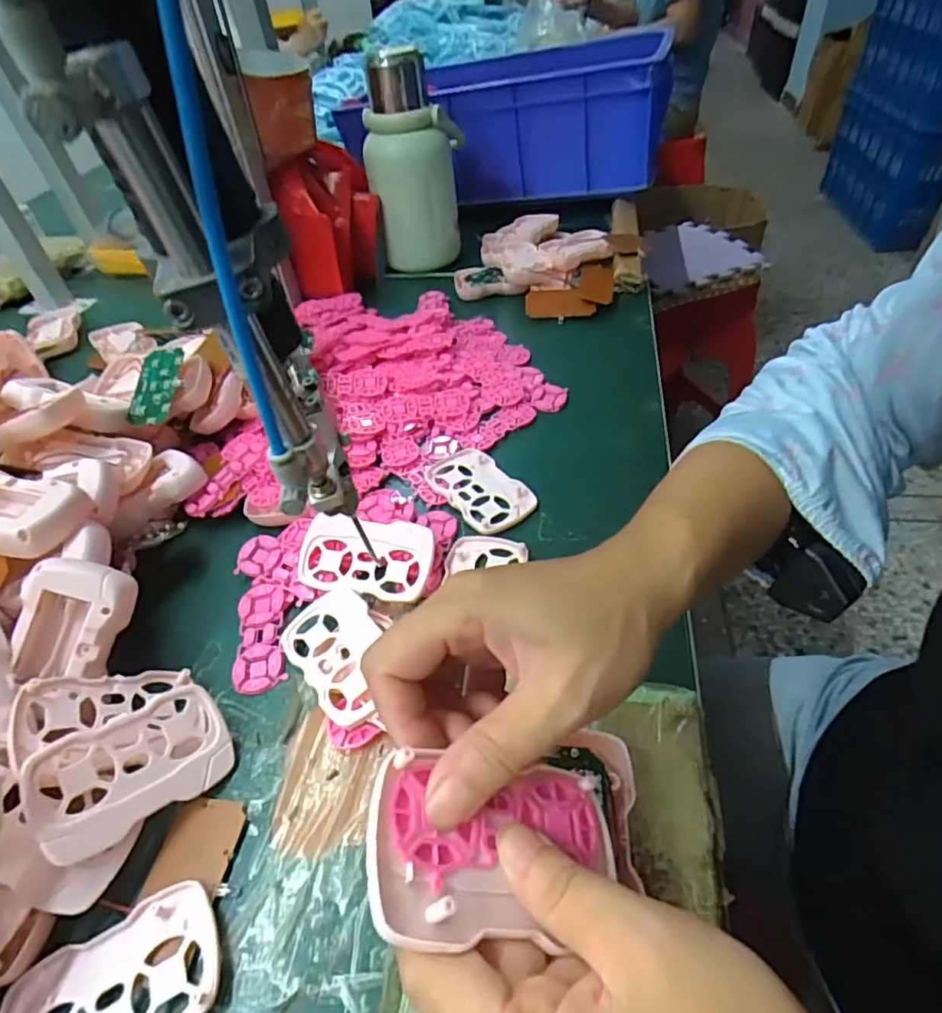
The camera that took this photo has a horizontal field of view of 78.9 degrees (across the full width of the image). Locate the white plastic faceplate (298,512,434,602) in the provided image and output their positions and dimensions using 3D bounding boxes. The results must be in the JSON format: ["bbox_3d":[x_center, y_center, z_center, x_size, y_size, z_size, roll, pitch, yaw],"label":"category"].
[{"bbox_3d":[-0.070,0.033,0.385,0.086,0.006,0.052,7,69,6],"label":"white plastic faceplate"}]

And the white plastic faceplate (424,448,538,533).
[{"bbox_3d":[0.006,-0.015,0.444,0.053,0.006,0.093,-30,50,-22],"label":"white plastic faceplate"}]

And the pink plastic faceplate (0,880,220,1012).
[{"bbox_3d":[-0.151,0.206,0.243,0.084,0.010,0.052,-22,48,-16],"label":"pink plastic faceplate"}]

